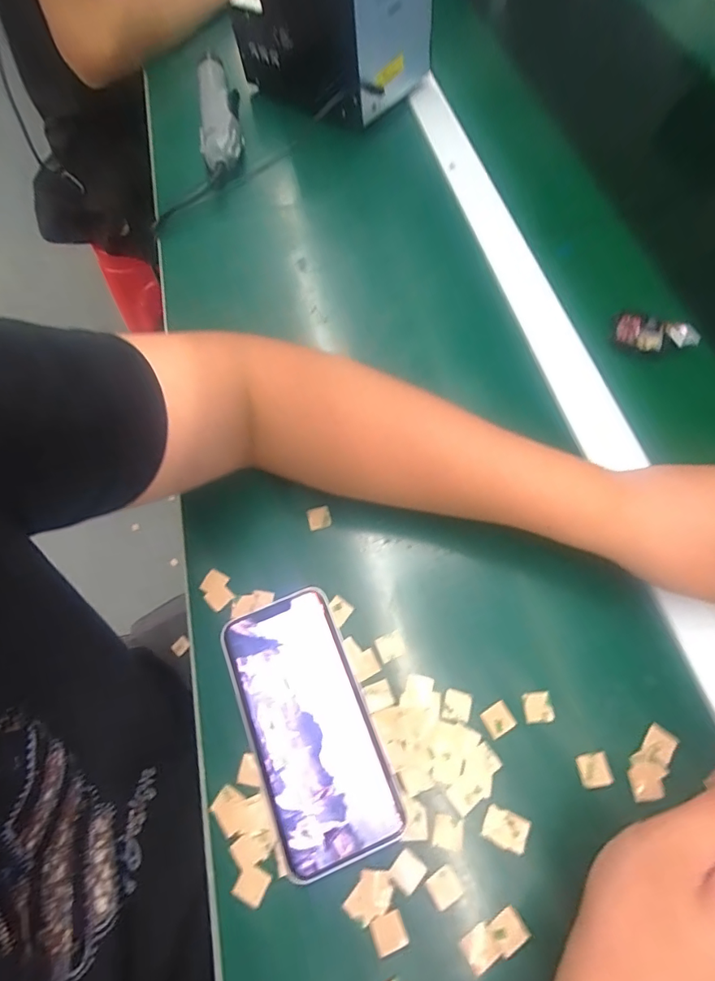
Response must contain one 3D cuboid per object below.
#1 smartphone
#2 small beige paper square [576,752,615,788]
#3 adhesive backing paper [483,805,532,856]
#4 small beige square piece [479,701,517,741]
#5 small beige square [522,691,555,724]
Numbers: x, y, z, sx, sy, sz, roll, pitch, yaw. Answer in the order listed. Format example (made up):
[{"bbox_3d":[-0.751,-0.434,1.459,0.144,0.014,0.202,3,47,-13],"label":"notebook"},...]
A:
[{"bbox_3d":[-0.029,0.137,0.283,0.070,0.010,0.144,-21,65,-7],"label":"smartphone"},{"bbox_3d":[0.133,0.158,0.268,0.017,0.006,0.015,-7,64,0],"label":"small beige paper square"},{"bbox_3d":[0.081,0.184,0.259,0.023,0.004,0.017,18,67,11],"label":"adhesive backing paper"},{"bbox_3d":[0.083,0.135,0.280,0.017,0.004,0.016,-30,66,-10],"label":"small beige square piece"},{"bbox_3d":[0.107,0.128,0.281,0.016,0.004,0.016,-4,64,2],"label":"small beige square"}]

